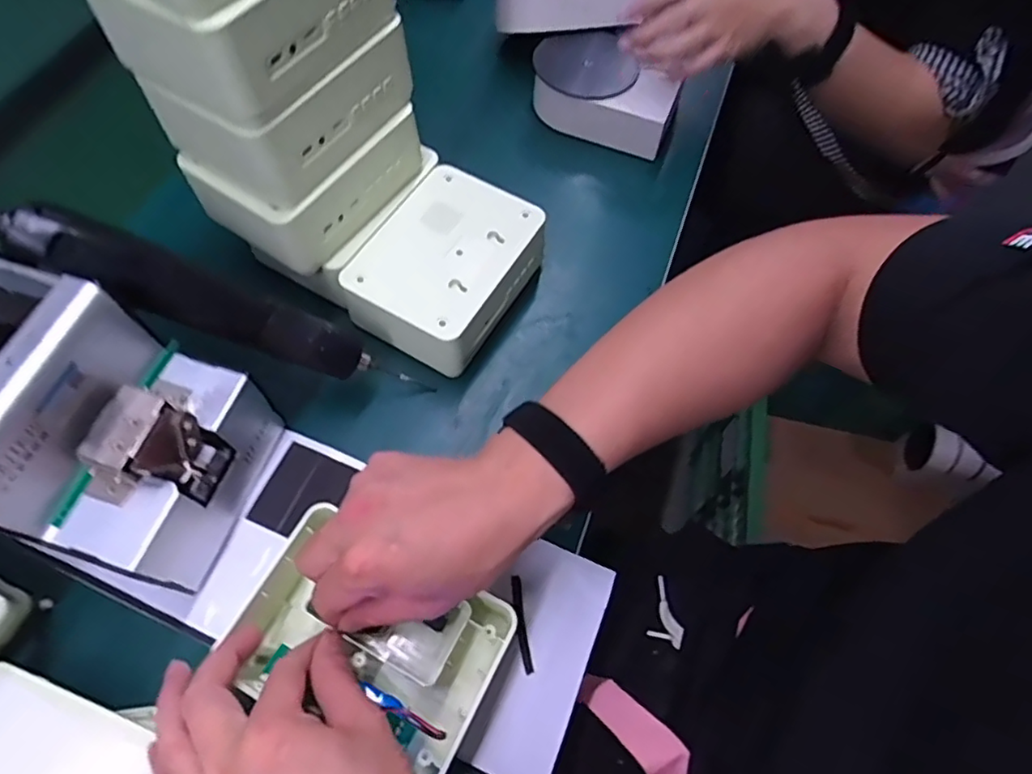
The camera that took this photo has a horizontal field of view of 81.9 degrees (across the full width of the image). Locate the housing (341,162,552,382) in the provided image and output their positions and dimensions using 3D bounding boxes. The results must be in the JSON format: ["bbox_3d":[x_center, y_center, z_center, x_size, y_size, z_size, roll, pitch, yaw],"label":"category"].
[{"bbox_3d":[-0.050,-0.091,0.466,0.108,0.062,0.140,24,66,11],"label":"housing"}]

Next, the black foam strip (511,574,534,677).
[{"bbox_3d":[0.003,0.151,0.379,0.007,0.004,0.058,-8,64,-6],"label":"black foam strip"}]

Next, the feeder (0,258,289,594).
[{"bbox_3d":[-0.255,0.025,0.351,0.183,0.148,0.126,15,64,6],"label":"feeder"}]

